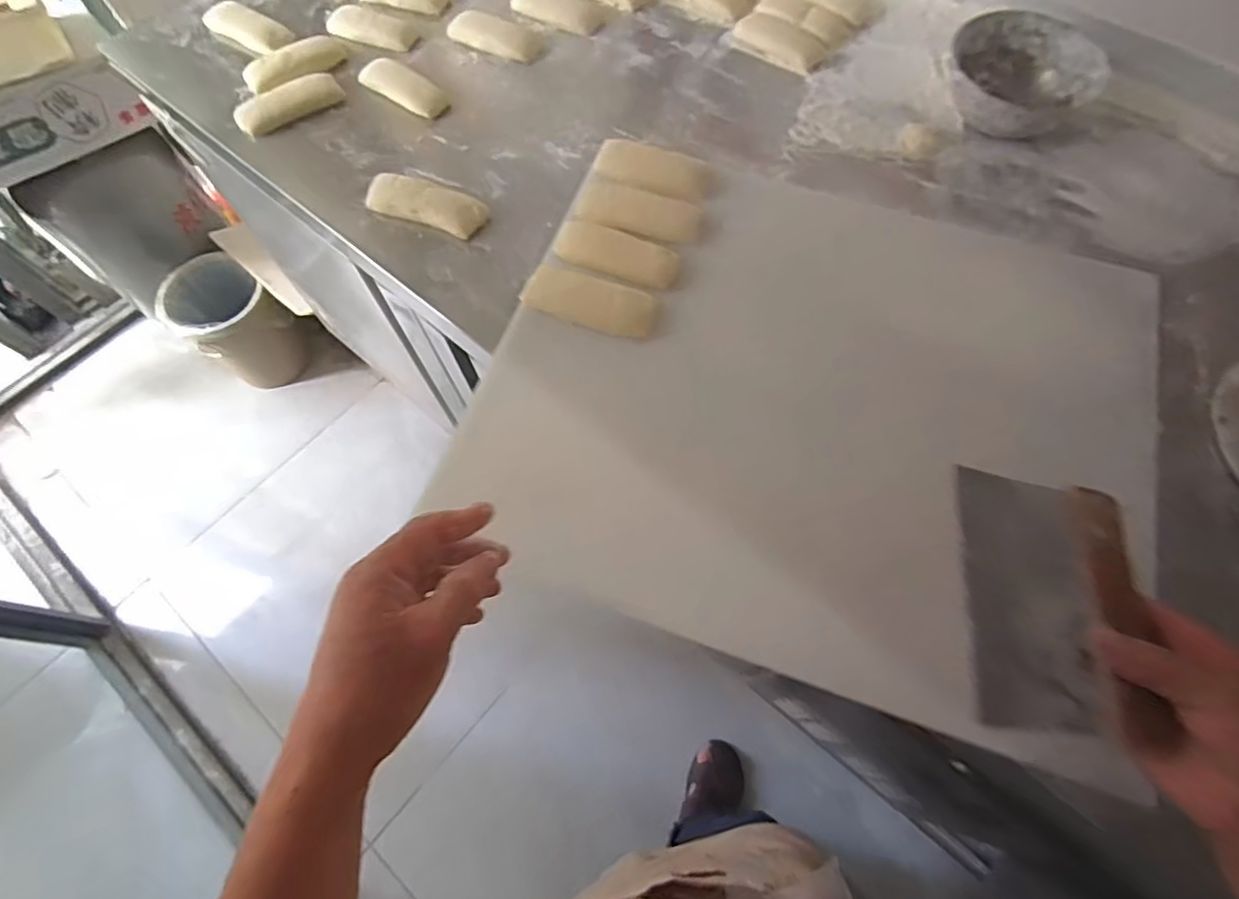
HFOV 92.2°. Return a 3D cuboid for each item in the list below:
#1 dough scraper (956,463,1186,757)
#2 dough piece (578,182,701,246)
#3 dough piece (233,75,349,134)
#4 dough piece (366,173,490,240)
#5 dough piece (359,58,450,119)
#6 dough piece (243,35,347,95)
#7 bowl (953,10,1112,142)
[{"bbox_3d":[0.252,0.087,0.347,0.106,0.023,0.141,5,66,3],"label":"dough scraper"},{"bbox_3d":[0.019,-0.245,0.627,0.132,0.034,0.047,22,68,10],"label":"dough piece"},{"bbox_3d":[-0.396,-0.419,0.713,0.125,0.030,0.027,-31,70,-12],"label":"dough piece"},{"bbox_3d":[-0.209,-0.266,0.646,0.134,0.025,0.043,20,68,9],"label":"dough piece"},{"bbox_3d":[-0.265,-0.442,0.717,0.114,0.035,0.041,29,70,13],"label":"dough piece"},{"bbox_3d":[-0.403,-0.481,0.743,0.123,0.029,0.047,-32,70,-13],"label":"dough piece"},{"bbox_3d":[0.443,-0.422,0.675,0.152,0.063,0.152,0,66,0],"label":"bowl"}]

